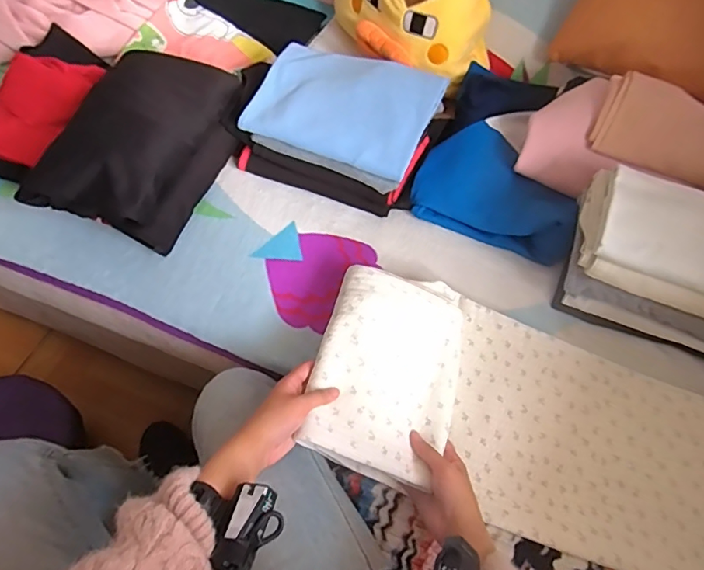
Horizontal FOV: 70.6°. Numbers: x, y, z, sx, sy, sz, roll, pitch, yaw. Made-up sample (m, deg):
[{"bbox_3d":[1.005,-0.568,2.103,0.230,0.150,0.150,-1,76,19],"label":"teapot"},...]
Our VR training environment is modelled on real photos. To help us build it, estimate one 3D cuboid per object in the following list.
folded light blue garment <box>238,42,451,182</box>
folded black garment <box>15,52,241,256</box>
[{"bbox_3d":[-0.017,-0.259,0.726,0.254,0.035,0.170,25,85,15],"label":"folded light blue garment"},{"bbox_3d":[-0.309,-0.202,0.740,0.175,0.163,0.295,20,60,9],"label":"folded black garment"}]

